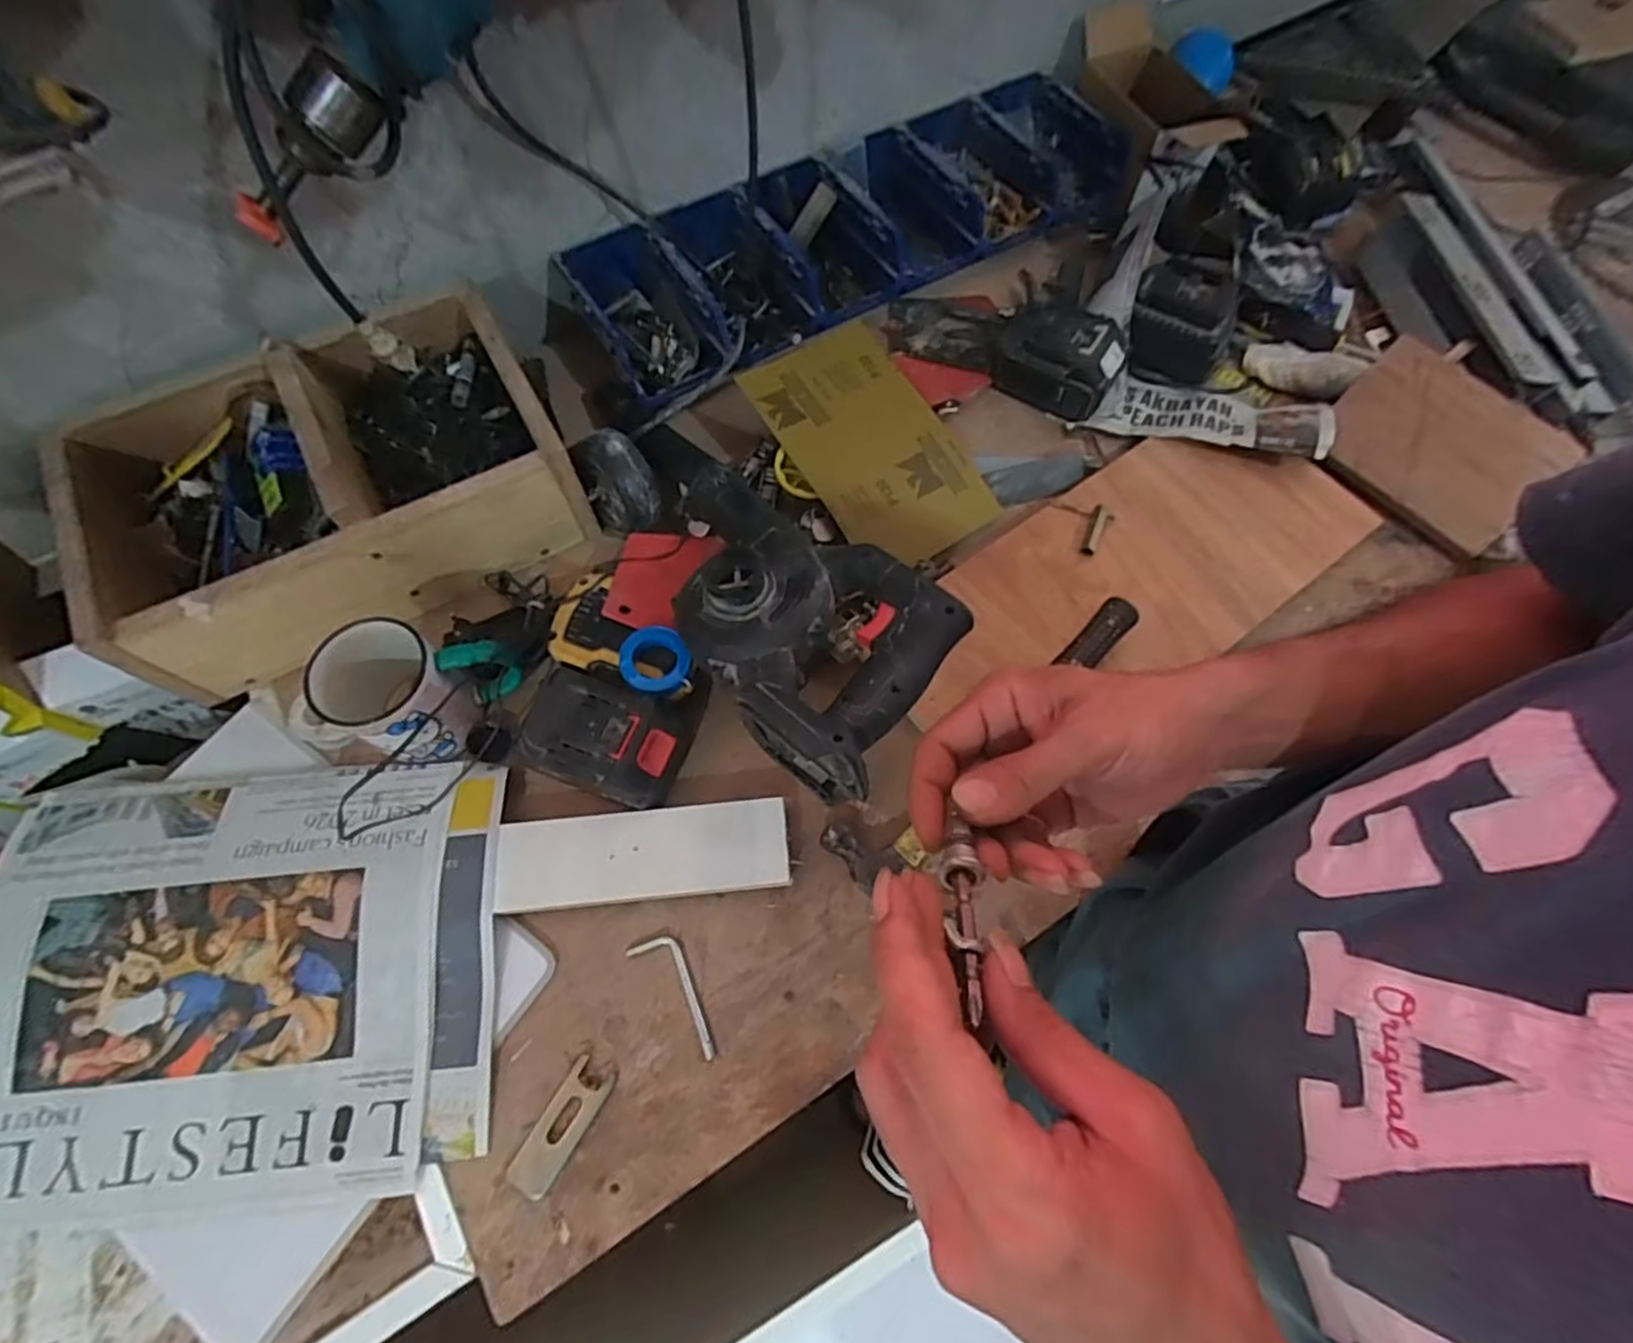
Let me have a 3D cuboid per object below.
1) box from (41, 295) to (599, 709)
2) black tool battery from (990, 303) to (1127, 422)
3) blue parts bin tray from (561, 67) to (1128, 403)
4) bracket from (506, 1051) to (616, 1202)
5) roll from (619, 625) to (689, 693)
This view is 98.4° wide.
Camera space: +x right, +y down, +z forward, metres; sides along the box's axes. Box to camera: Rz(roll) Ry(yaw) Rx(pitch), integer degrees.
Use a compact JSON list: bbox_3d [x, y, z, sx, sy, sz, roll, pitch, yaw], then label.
[{"bbox_3d":[-0.390,-0.145,0.577,0.340,0.118,0.232,-29,70,-13],"label":"box"},{"bbox_3d":[0.235,-0.305,0.684,0.107,0.066,0.073,29,69,11],"label":"black tool battery"},{"bbox_3d":[0.048,-0.453,0.740,0.624,0.078,0.190,-31,70,-14],"label":"blue parts bin tray"},{"bbox_3d":[-0.164,0.293,0.454,0.031,0.004,0.078,28,69,11],"label":"bracket"},{"bbox_3d":[-0.123,-0.008,0.532,0.052,0.015,0.052,0,66,-1],"label":"roll"}]

